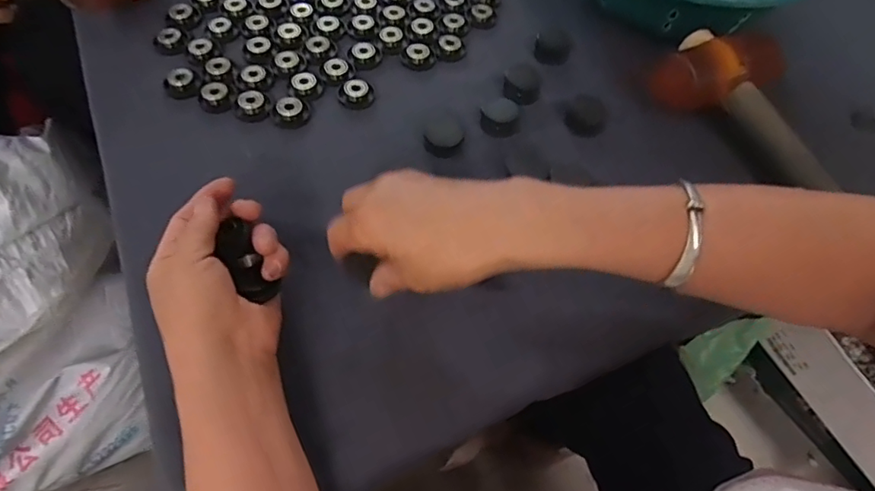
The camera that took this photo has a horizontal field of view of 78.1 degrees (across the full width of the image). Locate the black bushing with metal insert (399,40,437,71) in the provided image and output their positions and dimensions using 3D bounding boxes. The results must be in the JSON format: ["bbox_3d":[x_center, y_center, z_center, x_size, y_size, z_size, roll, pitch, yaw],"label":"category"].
[{"bbox_3d":[-0.019,-0.182,0.514,0.031,0.010,0.031,2,57,-3],"label":"black bushing with metal insert"}]

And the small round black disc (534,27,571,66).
[{"bbox_3d":[0.112,-0.193,0.521,0.033,0.020,0.031,2,57,-3],"label":"small round black disc"}]

